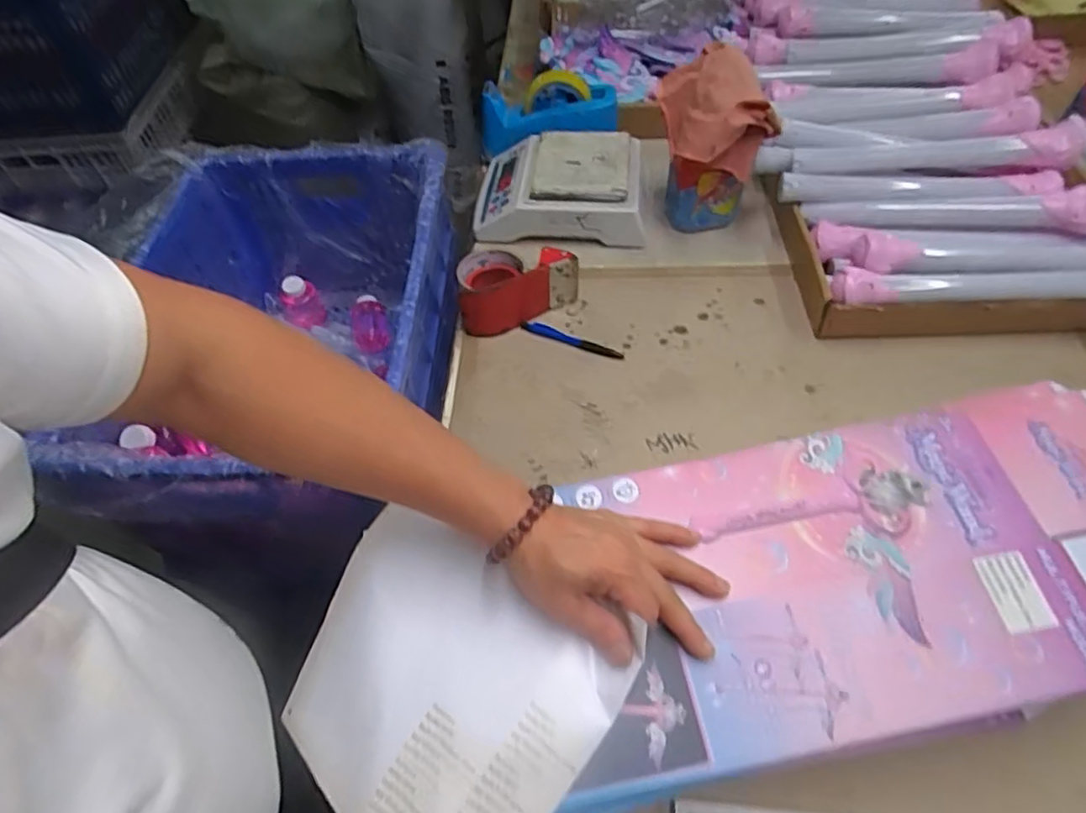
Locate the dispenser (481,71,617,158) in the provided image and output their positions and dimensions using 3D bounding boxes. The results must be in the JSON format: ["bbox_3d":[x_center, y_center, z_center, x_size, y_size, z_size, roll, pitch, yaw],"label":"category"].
[{"bbox_3d":[0.006,-0.411,0.917,0.195,0.084,0.093,2,54,6],"label":"dispenser"}]

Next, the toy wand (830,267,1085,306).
[{"bbox_3d":[0.474,-0.130,0.679,0.311,0.030,0.037,0,54,5],"label":"toy wand"}]

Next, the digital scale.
[{"bbox_3d":[0.023,-0.306,0.877,0.229,0.069,0.171,3,54,7],"label":"digital scale"}]

